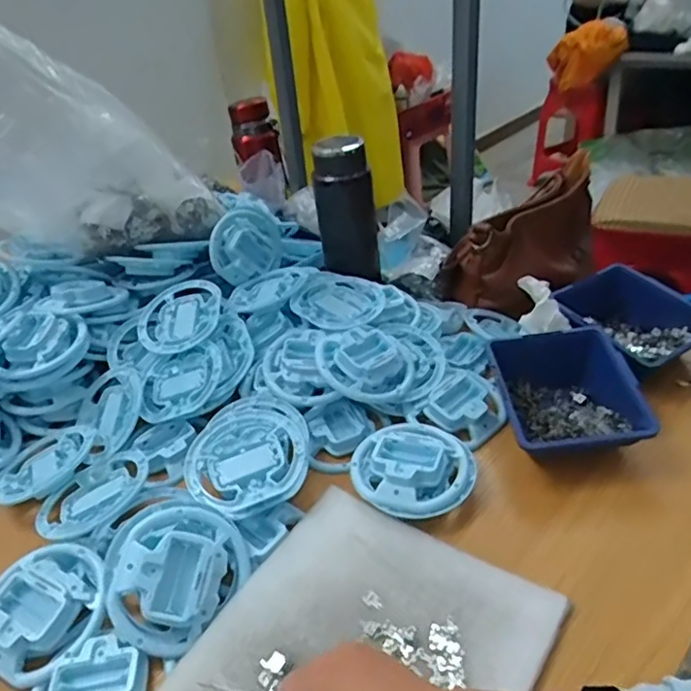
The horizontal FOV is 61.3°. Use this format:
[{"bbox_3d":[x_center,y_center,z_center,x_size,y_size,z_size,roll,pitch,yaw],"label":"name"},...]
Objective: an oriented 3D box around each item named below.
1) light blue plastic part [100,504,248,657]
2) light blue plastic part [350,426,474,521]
[{"bbox_3d":[-0.134,0.172,0.452,0.097,0.034,0.104,35,51,13],"label":"light blue plastic part"},{"bbox_3d":[0.060,0.109,0.527,0.107,0.028,0.097,10,41,20],"label":"light blue plastic part"}]

